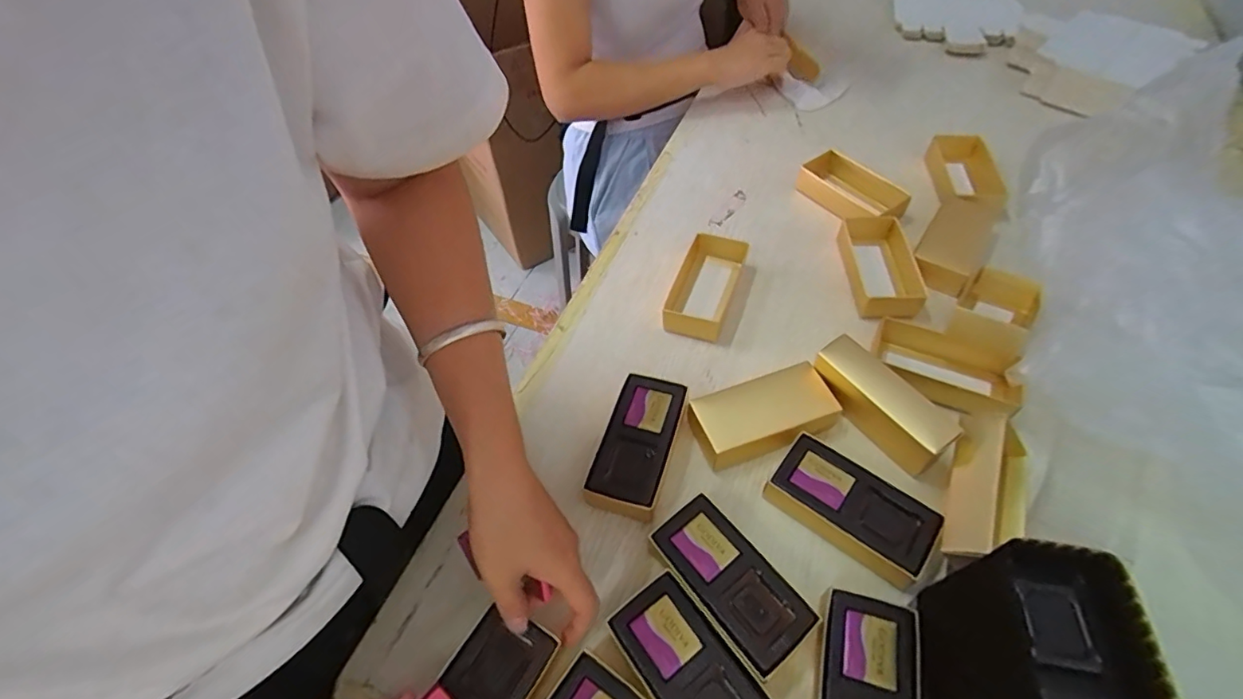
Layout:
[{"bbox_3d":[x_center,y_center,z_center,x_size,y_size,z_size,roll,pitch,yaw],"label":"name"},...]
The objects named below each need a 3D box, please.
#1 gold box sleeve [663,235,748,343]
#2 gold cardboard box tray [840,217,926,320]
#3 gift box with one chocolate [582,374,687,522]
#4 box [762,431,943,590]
[{"bbox_3d":[0.082,-0.064,0.552,0.062,0.030,0.121,15,56,16],"label":"gold box sleeve"},{"bbox_3d":[0.266,-0.092,0.555,0.061,0.027,0.139,0,53,5],"label":"gold cardboard box tray"},{"bbox_3d":[0.014,0.080,0.447,0.059,0.034,0.110,10,55,12],"label":"gift box with one chocolate"},{"bbox_3d":[0.171,0.117,0.404,0.113,0.029,0.057,31,61,25],"label":"box"}]

